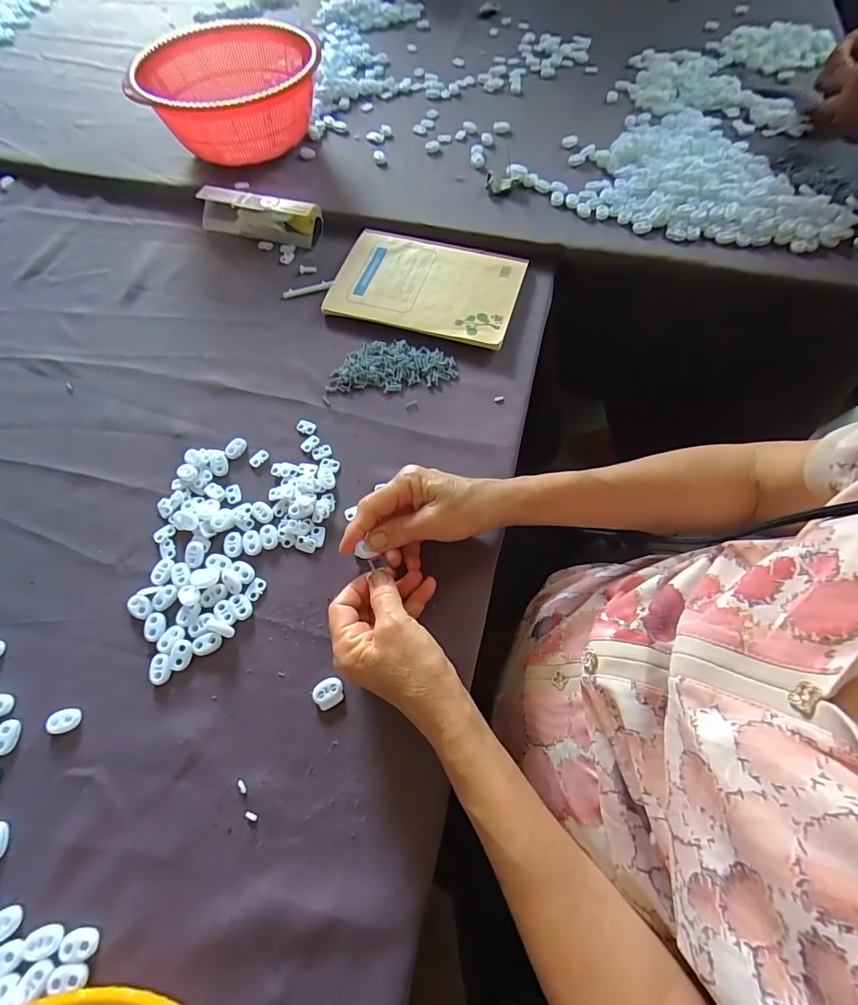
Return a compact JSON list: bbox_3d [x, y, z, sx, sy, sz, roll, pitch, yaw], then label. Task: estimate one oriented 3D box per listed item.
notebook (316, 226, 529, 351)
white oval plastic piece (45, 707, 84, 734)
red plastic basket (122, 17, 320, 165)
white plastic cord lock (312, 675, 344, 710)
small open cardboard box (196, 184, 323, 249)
[{"bbox_3d":[-0.001,-0.249,0.493,0.203,0.013,0.143,16,67,10],"label":"notebook"},{"bbox_3d":[-0.272,0.162,0.319,0.024,0.006,0.016,-3,65,1],"label":"white oval plastic piece"},{"bbox_3d":[-0.256,-0.534,0.574,0.218,0.101,0.237,-7,65,-1],"label":"red plastic basket"},{"bbox_3d":[-0.075,0.144,0.323,0.023,0.005,0.021,-27,67,-9],"label":"white plastic cord lock"},{"bbox_3d":[-0.213,-0.360,0.538,0.154,0.037,0.046,17,67,10],"label":"small open cardboard box"}]

